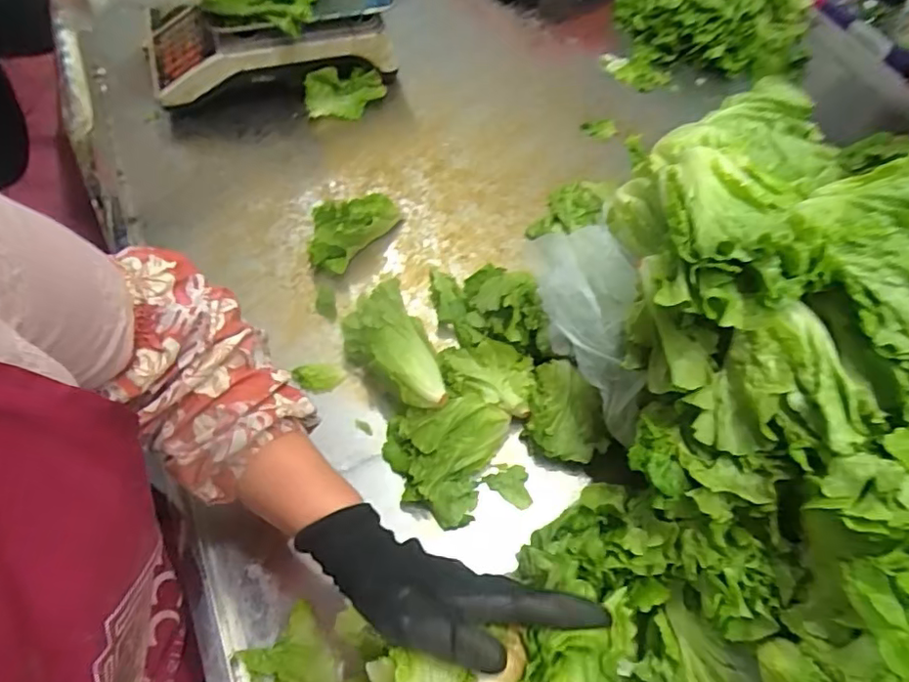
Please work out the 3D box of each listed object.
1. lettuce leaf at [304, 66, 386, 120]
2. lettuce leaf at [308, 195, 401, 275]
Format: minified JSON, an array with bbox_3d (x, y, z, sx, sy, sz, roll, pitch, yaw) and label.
[{"bbox_3d":[-0.147,-0.333,0.772,0.110,0.050,0.055,-11,61,-9],"label":"lettuce leaf"},{"bbox_3d":[-0.124,-0.131,0.649,0.071,0.045,0.113,36,65,17],"label":"lettuce leaf"}]

